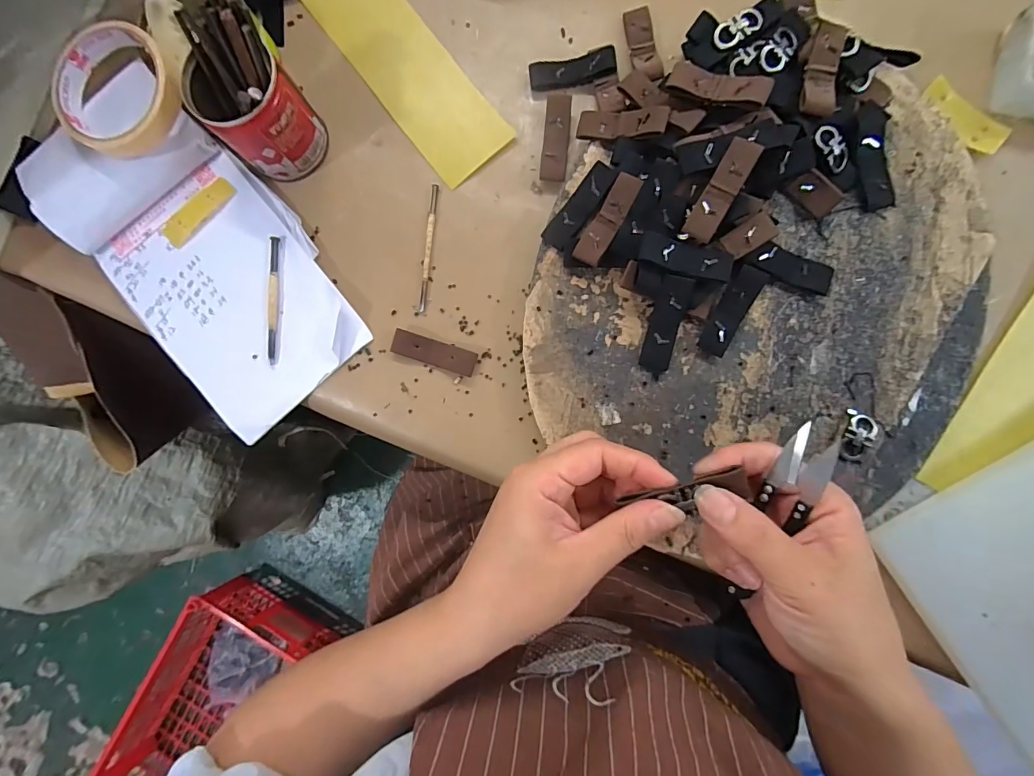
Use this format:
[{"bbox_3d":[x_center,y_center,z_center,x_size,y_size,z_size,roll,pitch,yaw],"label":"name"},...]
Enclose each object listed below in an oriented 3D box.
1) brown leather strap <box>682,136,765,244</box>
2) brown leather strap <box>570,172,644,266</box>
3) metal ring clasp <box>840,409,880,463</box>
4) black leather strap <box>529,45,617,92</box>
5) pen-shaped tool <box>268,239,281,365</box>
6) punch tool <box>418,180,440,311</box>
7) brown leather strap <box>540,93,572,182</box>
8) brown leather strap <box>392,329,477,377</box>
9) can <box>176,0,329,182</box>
[{"bbox_3d":[0.128,-0.123,0.278,0.019,0.004,0.064,30,100,10],"label":"brown leather strap"},{"bbox_3d":[0.061,-0.112,0.296,0.019,0.009,0.063,30,88,6],"label":"brown leather strap"},{"bbox_3d":[0.224,0.032,0.289,0.020,0.009,0.033,11,87,5],"label":"metal ring clasp"},{"bbox_3d":[0.042,-0.239,0.335,0.064,0.009,0.023,-7,85,4],"label":"black leather strap"},{"bbox_3d":[-0.186,-0.067,0.337,0.007,0.007,0.095,2,86,5],"label":"pen-shaped tool"},{"bbox_3d":[-0.067,-0.107,0.337,0.006,0.004,0.099,5,86,5],"label":"punch tool"},{"bbox_3d":[0.029,-0.187,0.334,0.019,0.012,0.063,5,86,5],"label":"brown leather strap"},{"bbox_3d":[-0.061,-0.026,0.328,0.063,0.008,0.019,18,87,6],"label":"brown leather strap"},{"bbox_3d":[-0.182,-0.197,0.309,0.064,0.084,0.066,0,86,4],"label":"can"}]

